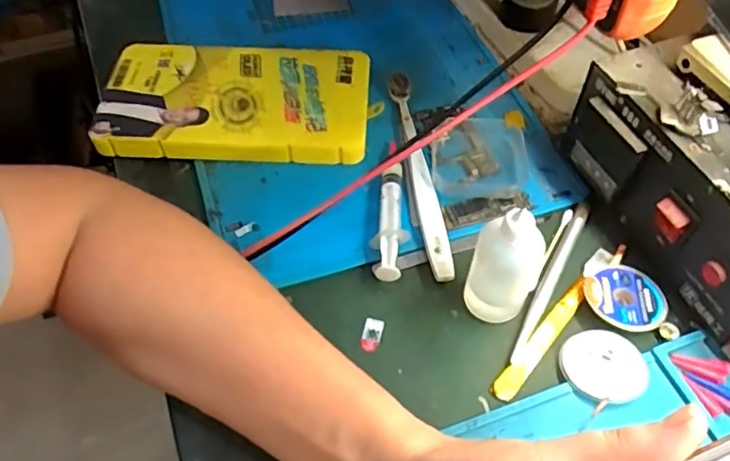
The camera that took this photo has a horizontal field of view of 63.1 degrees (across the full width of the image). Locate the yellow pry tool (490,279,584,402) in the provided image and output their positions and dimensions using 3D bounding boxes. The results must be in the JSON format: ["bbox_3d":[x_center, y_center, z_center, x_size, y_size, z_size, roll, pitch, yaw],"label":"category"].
[{"bbox_3d":[0.101,0.061,0.338,0.012,0.005,0.089,35,61,25],"label":"yellow pry tool"}]

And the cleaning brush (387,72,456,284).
[{"bbox_3d":[0.037,-0.045,0.415,0.016,0.018,0.186,-7,53,-4],"label":"cleaning brush"}]

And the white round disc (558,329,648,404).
[{"bbox_3d":[0.130,0.073,0.324,0.044,0.007,0.039,13,54,11],"label":"white round disc"}]

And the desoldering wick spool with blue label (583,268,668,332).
[{"bbox_3d":[0.152,0.040,0.346,0.043,0.008,0.042,-1,53,1],"label":"desoldering wick spool with blue label"}]

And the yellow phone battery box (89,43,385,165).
[{"bbox_3d":[-0.093,-0.096,0.447,0.191,0.032,0.104,1,53,2],"label":"yellow phone battery box"}]

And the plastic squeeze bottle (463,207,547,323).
[{"bbox_3d":[0.077,0.016,0.326,0.036,0.075,0.034,20,56,16],"label":"plastic squeeze bottle"}]

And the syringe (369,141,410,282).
[{"bbox_3d":[0.017,-0.012,0.383,0.022,0.018,0.101,4,53,4],"label":"syringe"}]

